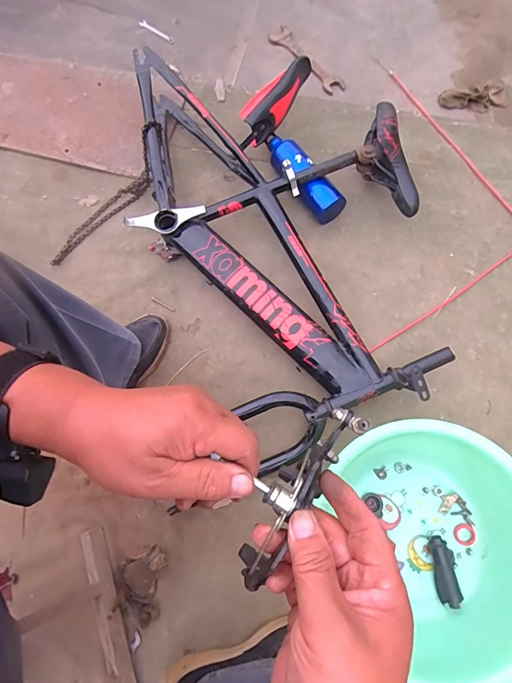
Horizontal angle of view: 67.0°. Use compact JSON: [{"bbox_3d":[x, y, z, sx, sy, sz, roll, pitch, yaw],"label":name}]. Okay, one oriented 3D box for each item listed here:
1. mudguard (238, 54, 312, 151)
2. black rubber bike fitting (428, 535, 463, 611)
[{"bbox_3d":[0.041,-0.511,0.826,0.069,0.053,0.254,37,78,11],"label":"mudguard"},{"bbox_3d":[0.314,0.386,0.650,0.033,0.028,0.101,-11,76,-1],"label":"black rubber bike fitting"}]

